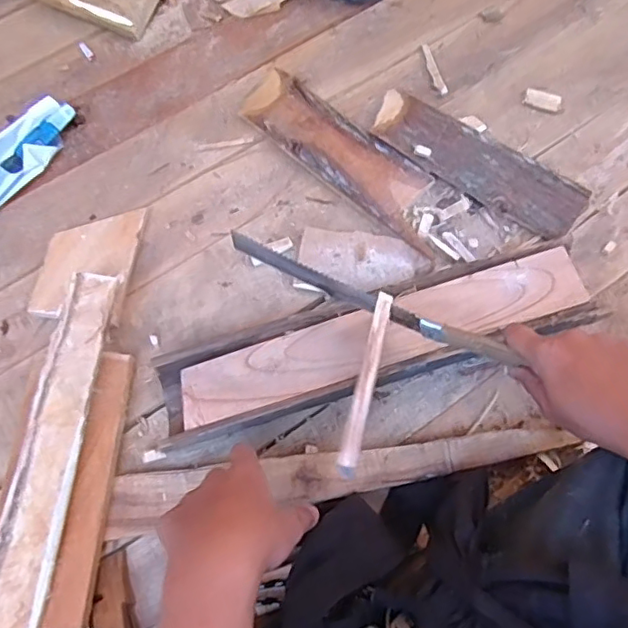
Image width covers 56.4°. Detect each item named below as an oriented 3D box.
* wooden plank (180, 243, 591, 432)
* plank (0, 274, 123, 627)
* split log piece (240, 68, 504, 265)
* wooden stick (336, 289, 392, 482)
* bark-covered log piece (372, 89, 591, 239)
[{"bbox_3d":[0.064,0.020,0.539,0.378,0.019,0.063,-17,67,-5],"label":"wooden plank"},{"bbox_3d":[-0.249,0.248,0.474,0.059,0.023,0.590,5,73,9],"label":"plank"},{"bbox_3d":[0.053,-0.172,0.667,0.342,0.023,0.089,42,74,18],"label":"split log piece"},{"bbox_3d":[0.041,0.051,0.460,0.017,0.010,0.151,12,68,8],"label":"wooden stick"},{"bbox_3d":[0.178,-0.168,0.651,0.245,0.029,0.073,33,72,15],"label":"bark-covered log piece"}]

